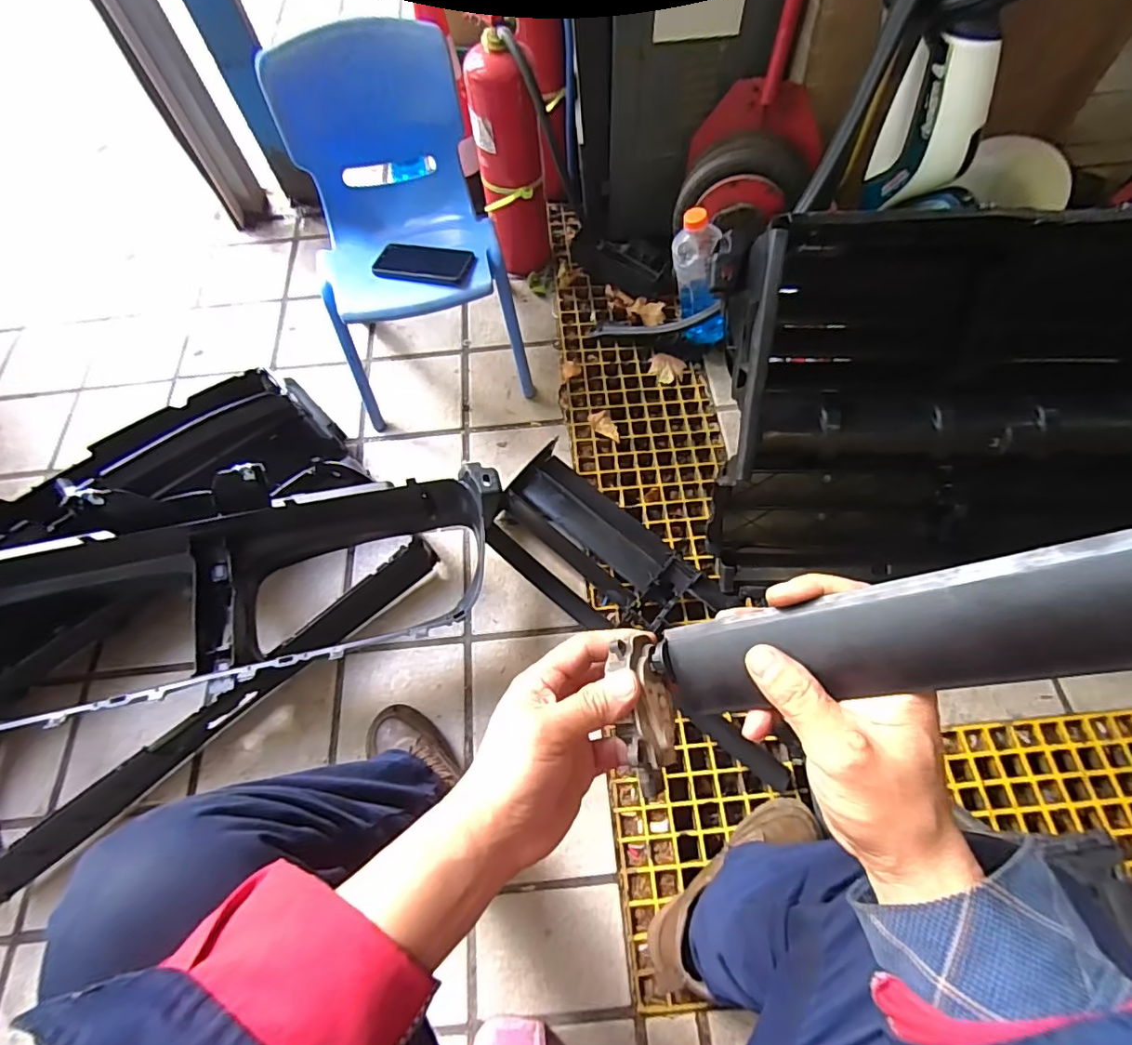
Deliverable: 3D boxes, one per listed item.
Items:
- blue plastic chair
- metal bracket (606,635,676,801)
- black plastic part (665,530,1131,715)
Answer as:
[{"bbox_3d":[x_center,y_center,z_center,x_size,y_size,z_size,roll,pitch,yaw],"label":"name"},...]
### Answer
[{"bbox_3d":[-0.273,-0.495,0.963,0.319,0.466,0.322,-12,64,-4],"label":"blue plastic chair"},{"bbox_3d":[0.050,0.121,0.338,0.037,0.027,0.091,-7,79,-2],"label":"metal bracket"},{"bbox_3d":[0.175,0.053,0.264,0.275,0.032,0.049,-21,57,35],"label":"black plastic part"}]

